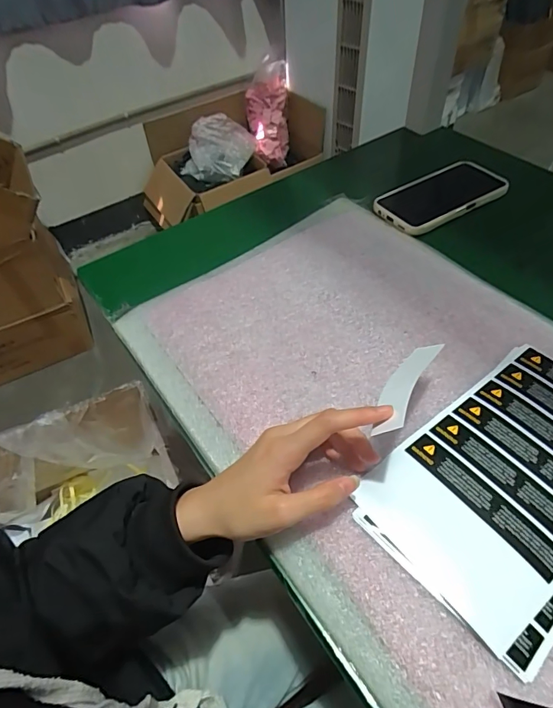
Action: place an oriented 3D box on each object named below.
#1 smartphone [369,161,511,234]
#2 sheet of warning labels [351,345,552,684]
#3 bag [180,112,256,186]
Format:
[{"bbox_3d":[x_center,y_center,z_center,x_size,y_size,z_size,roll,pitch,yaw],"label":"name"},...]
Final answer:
[{"bbox_3d":[0.211,-0.206,0.577,0.170,0.010,0.085,-26,55,-16],"label":"smartphone"},{"bbox_3d":[0.178,0.086,0.328,0.225,0.006,0.136,-36,57,-23],"label":"sheet of warning labels"},{"bbox_3d":[-0.230,-0.801,1.730,0.250,0.156,0.223,6,51,11],"label":"bag"}]

